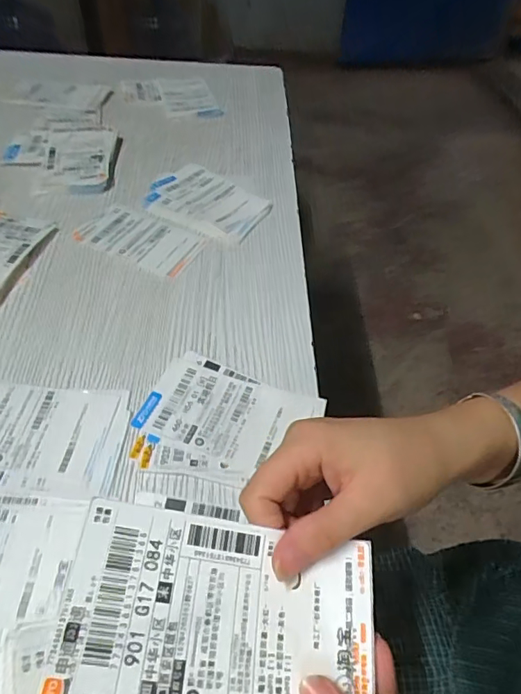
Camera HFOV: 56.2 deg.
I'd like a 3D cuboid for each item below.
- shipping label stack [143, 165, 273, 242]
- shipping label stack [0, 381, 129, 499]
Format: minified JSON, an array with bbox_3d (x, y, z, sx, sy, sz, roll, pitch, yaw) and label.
[{"bbox_3d":[-0.064,-0.174,0.581,0.139,0.010,0.098,28,53,17],"label":"shipping label stack"},{"bbox_3d":[-0.179,0.067,0.375,0.139,0.004,0.091,5,50,-1],"label":"shipping label stack"}]

